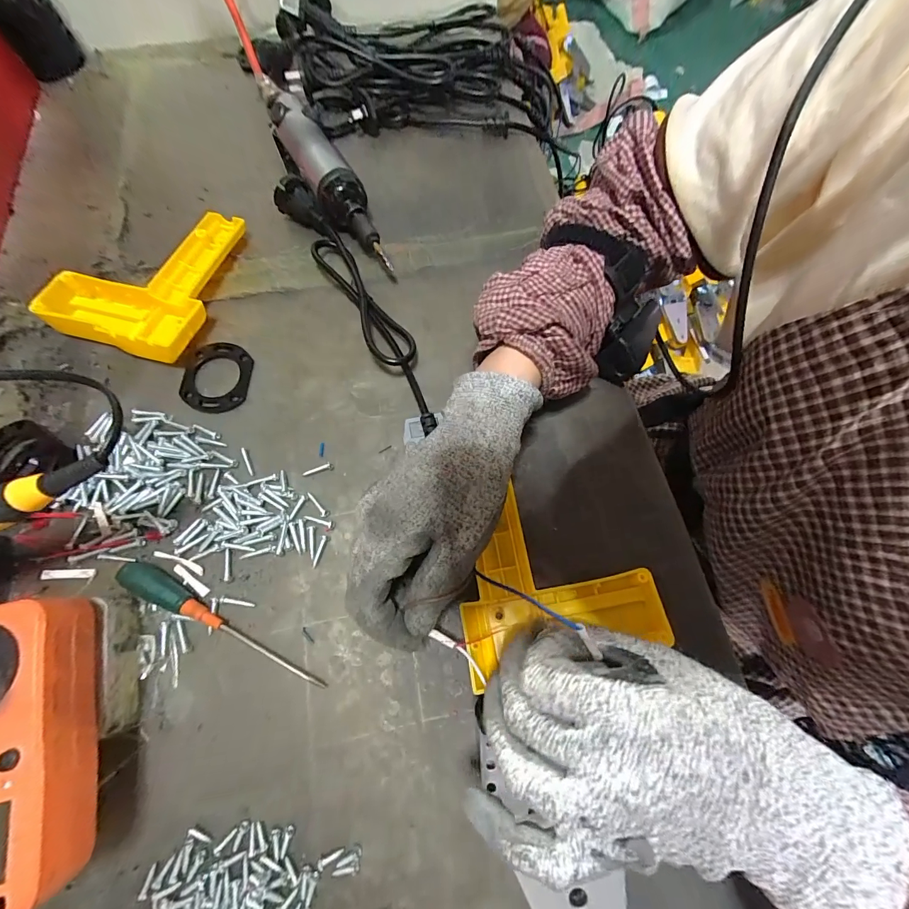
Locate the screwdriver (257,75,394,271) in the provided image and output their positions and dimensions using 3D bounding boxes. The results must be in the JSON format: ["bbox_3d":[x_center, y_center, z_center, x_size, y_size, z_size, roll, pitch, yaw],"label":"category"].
[{"bbox_3d":[-0.124,-0.264,0.359,0.036,0.042,0.263,-29,74,-11],"label":"screwdriver"}]

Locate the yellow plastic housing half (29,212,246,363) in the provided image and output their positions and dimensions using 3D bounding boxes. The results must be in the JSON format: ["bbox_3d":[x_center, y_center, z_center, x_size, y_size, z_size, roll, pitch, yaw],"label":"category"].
[{"bbox_3d":[-0.244,-0.151,0.324,0.113,0.029,0.149,20,71,5],"label":"yellow plastic housing half"}]

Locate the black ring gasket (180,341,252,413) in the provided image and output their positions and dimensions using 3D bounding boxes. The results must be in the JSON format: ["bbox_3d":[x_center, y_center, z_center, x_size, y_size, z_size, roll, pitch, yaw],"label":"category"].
[{"bbox_3d":[-0.186,-0.060,0.302,0.049,0.006,0.058,1,70,-1],"label":"black ring gasket"}]

